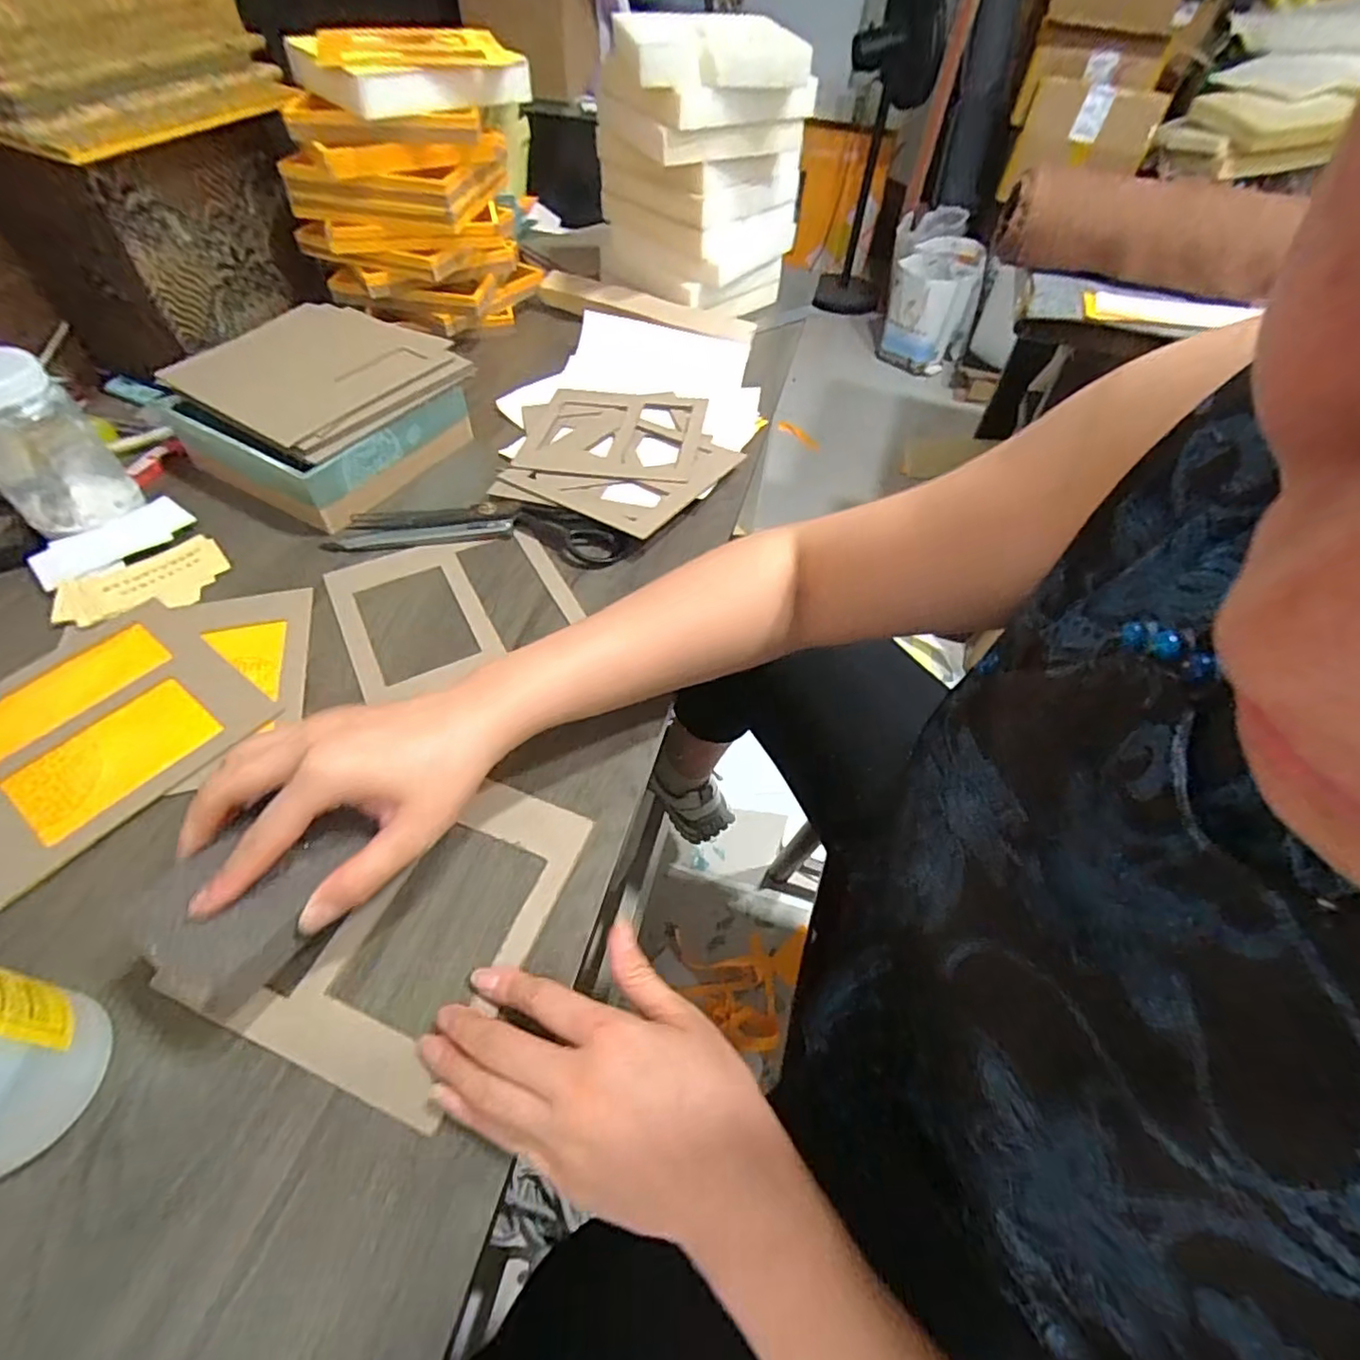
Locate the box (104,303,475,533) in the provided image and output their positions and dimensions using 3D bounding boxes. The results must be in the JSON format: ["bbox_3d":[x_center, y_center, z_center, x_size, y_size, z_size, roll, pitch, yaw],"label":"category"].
[{"bbox_3d":[-0.325,-0.257,0.582,0.196,0.080,0.208,26,56,15],"label":"box"}]

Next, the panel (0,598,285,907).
[{"bbox_3d":[-0.384,0.030,0.408,0.161,0.007,0.166,33,58,19],"label":"panel"}]

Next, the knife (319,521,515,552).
[{"bbox_3d":[-0.223,-0.123,0.534,0.154,0.009,0.019,-6,54,-8],"label":"knife"}]

